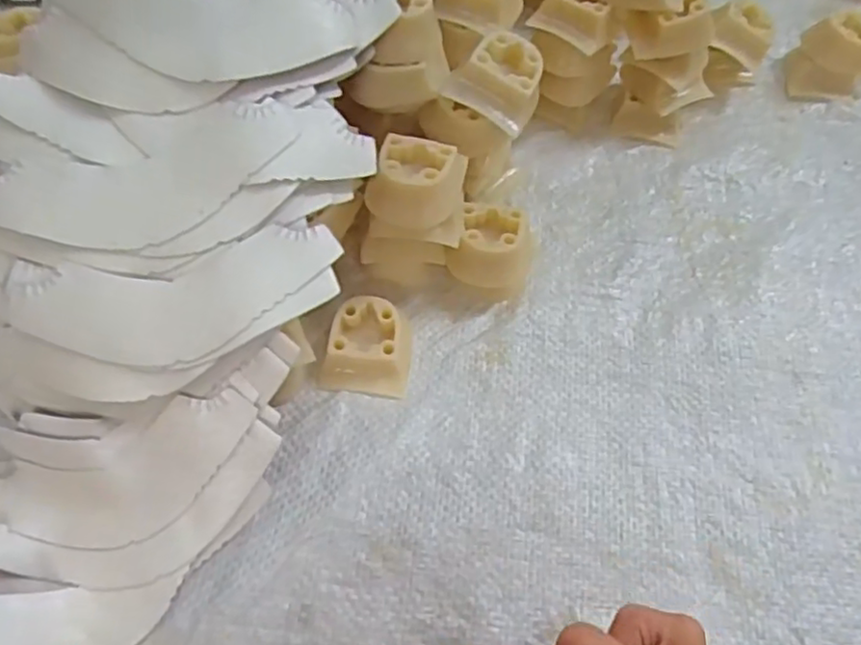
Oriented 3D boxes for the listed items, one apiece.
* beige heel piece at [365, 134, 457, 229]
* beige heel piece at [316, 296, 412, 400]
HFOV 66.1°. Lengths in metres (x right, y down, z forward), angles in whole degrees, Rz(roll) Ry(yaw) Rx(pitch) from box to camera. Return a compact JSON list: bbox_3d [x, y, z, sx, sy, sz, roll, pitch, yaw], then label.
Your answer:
[{"bbox_3d":[-0.006,-0.059,0.278,0.034,0.020,0.032,16,63,6],"label":"beige heel piece"},{"bbox_3d":[-0.027,0.010,0.292,0.037,0.017,0.039,8,61,2],"label":"beige heel piece"}]

